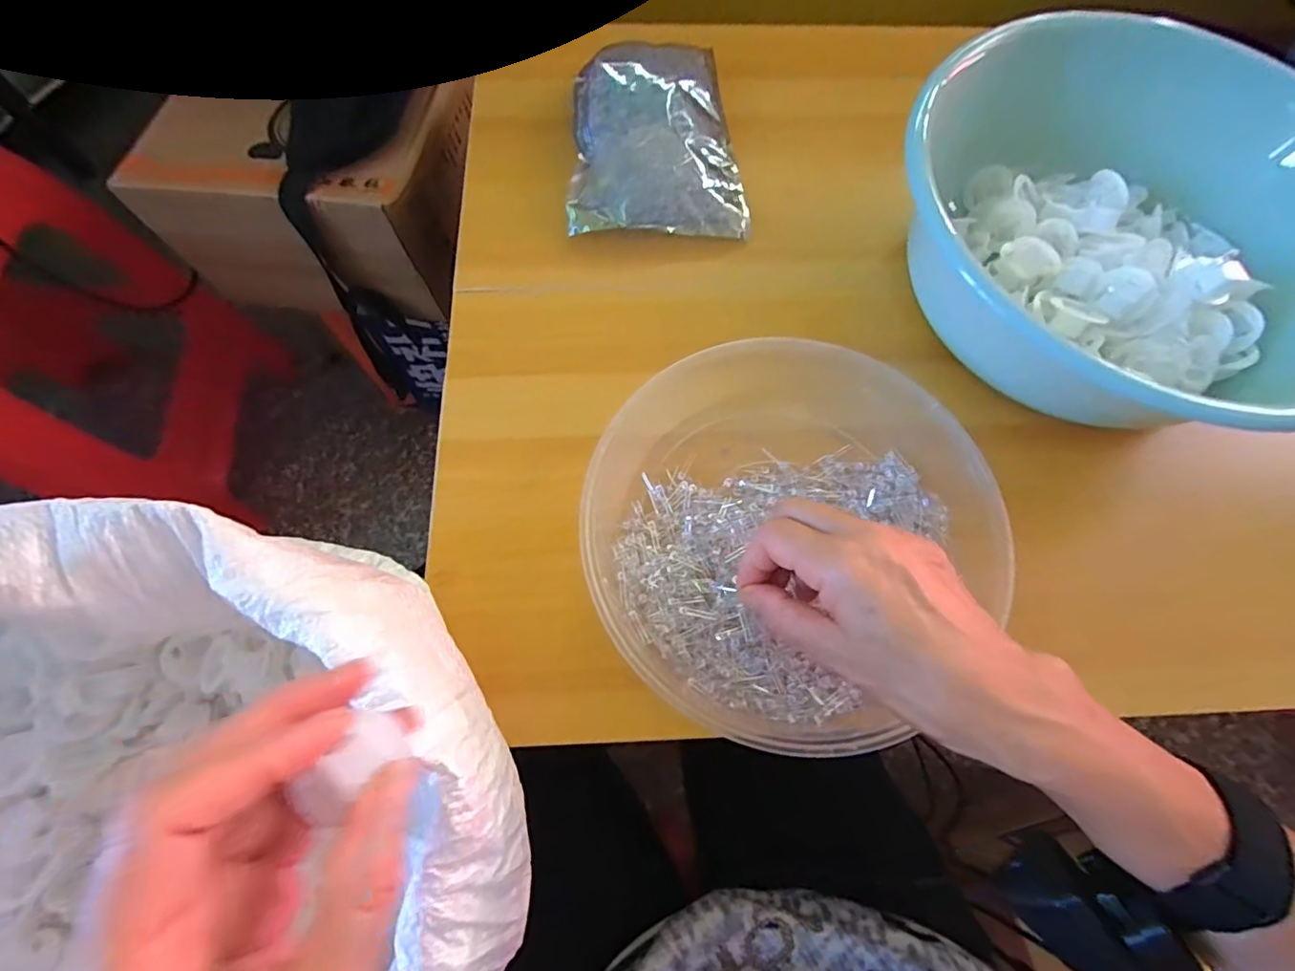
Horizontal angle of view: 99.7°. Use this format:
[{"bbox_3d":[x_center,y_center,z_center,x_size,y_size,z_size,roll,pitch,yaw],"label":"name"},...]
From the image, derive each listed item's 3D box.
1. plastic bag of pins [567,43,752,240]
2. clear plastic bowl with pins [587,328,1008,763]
[{"bbox_3d":[0.008,-0.271,0.419,0.128,0.029,0.171,-1,70,-3],"label":"plastic bag of pins"},{"bbox_3d":[0.080,0.020,0.321,0.218,0.057,0.232,1,70,-3],"label":"clear plastic bowl with pins"}]

